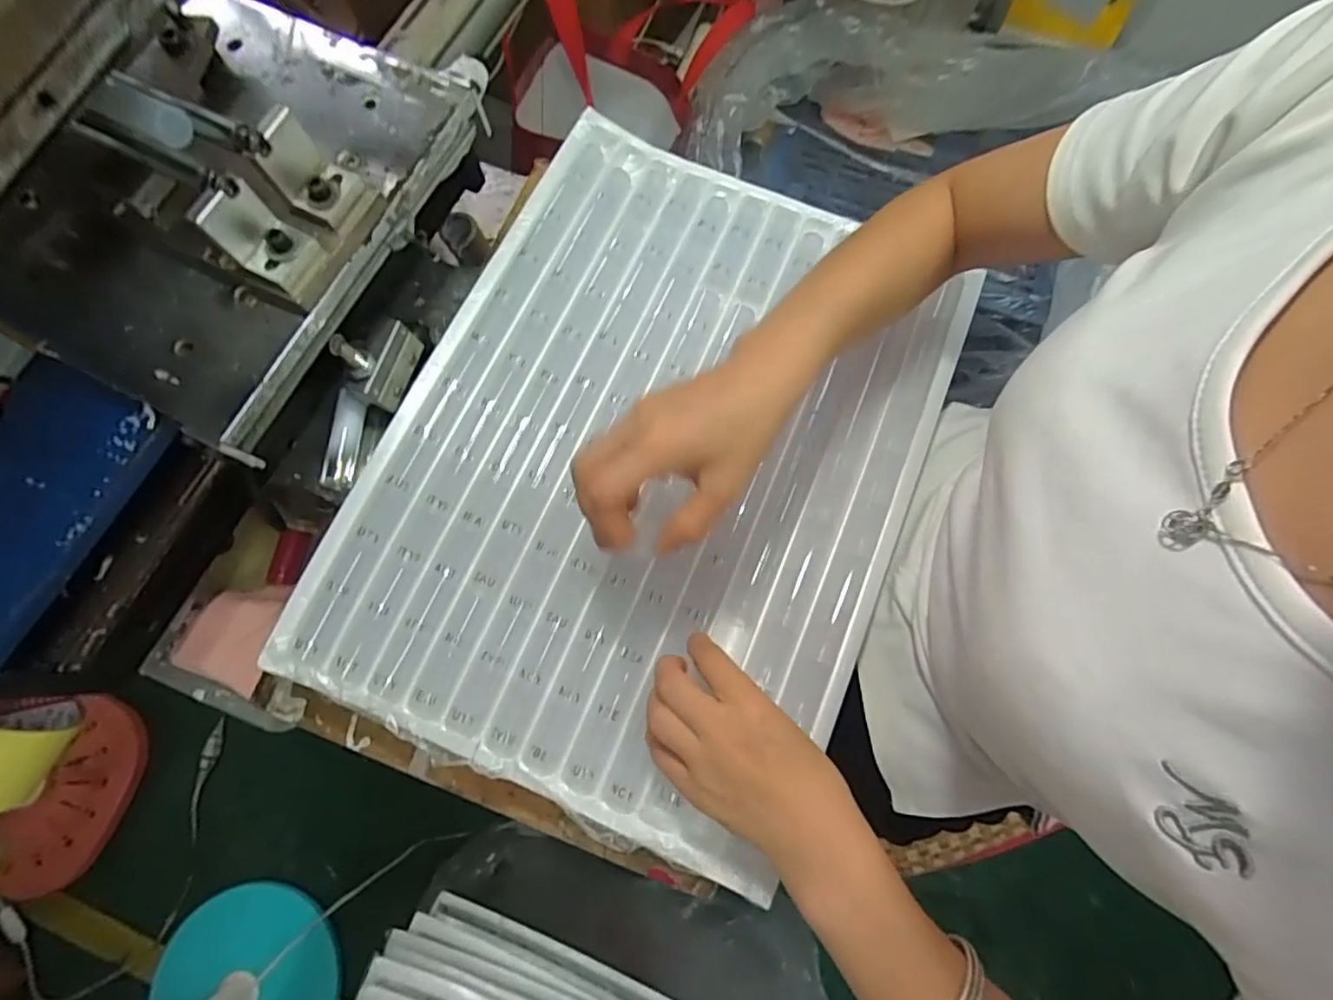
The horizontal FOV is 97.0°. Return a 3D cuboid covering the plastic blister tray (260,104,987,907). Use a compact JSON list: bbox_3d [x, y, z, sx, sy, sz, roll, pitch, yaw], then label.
[{"bbox_3d":[-0.012,-0.040,0.406,0.339,0.035,0.454,22,76,8],"label":"plastic blister tray"}]

